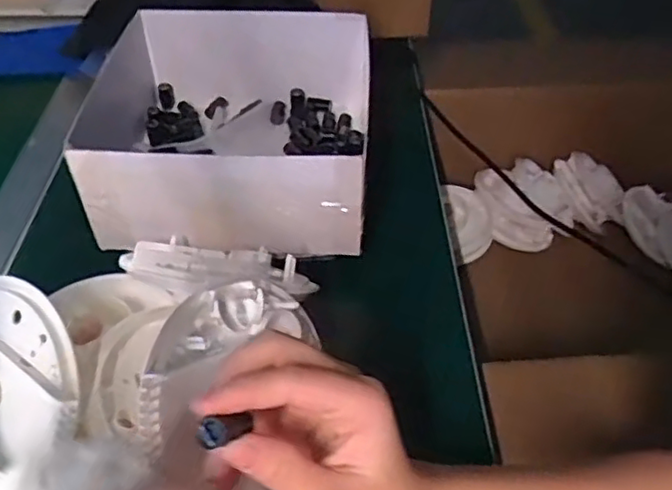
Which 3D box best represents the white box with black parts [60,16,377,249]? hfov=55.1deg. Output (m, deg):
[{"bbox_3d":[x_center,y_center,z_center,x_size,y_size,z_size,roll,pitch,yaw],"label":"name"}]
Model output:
[{"bbox_3d":[-0.086,-0.095,0.508,0.230,0.086,0.204,1,44,0],"label":"white box with black parts"}]

